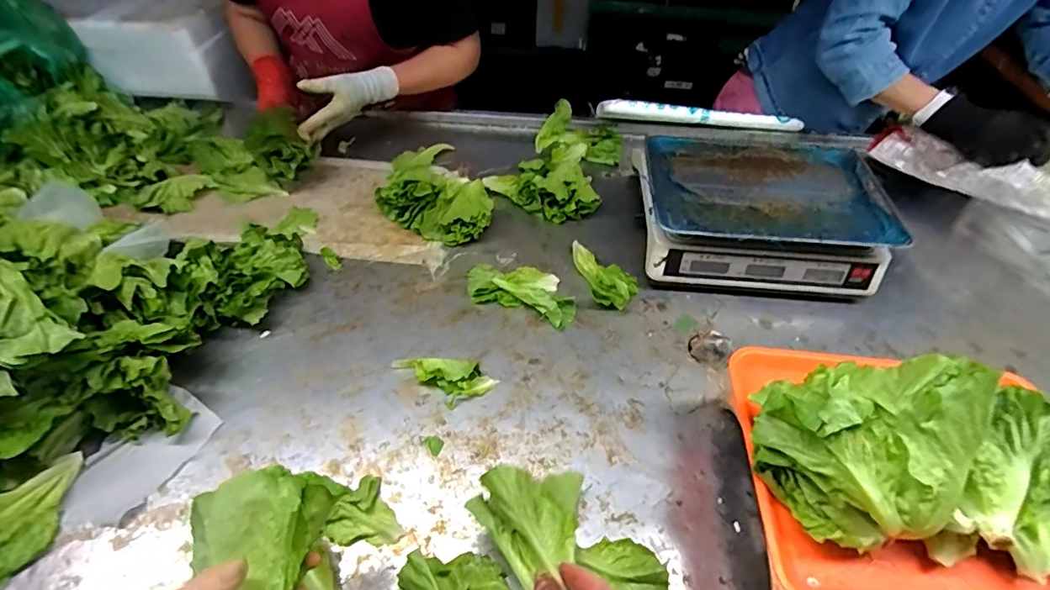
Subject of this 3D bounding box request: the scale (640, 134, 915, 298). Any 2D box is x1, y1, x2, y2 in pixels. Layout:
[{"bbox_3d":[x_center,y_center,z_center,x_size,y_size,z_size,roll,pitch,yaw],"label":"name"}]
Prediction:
[{"bbox_3d":[0.344,-0.120,0.765,0.333,0.111,0.241,4,49,2],"label":"scale"}]

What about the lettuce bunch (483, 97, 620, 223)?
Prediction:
[{"bbox_3d":[0.079,-0.245,0.909,0.188,0.059,0.288,22,52,17],"label":"lettuce bunch"}]

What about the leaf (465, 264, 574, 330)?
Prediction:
[{"bbox_3d":[-0.004,-0.013,0.711,0.161,0.033,0.084,17,50,13],"label":"leaf"}]

